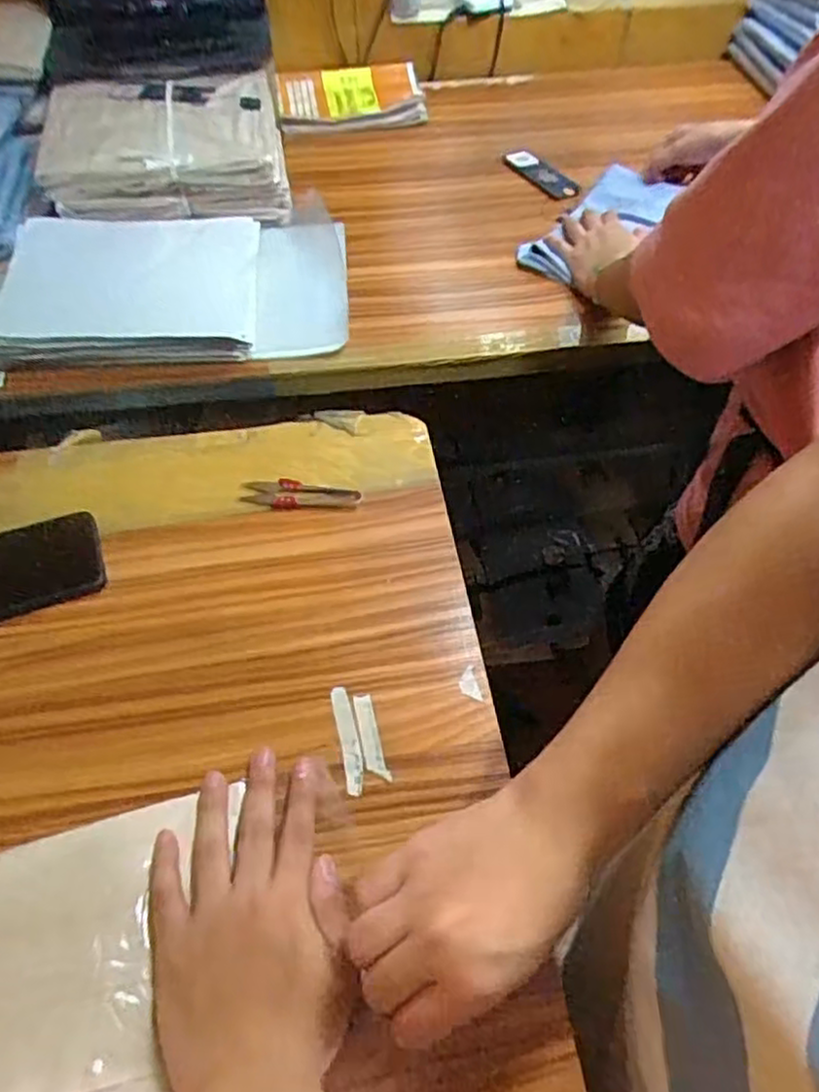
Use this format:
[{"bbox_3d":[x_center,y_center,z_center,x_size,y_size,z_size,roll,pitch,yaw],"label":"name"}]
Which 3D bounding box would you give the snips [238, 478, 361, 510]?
[{"bbox_3d":[-0.093,-0.045,0.617,0.099,0.007,0.026,1,54,-2],"label":"snips"}]

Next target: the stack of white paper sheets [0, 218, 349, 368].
[{"bbox_3d":[-0.236,-0.279,0.733,0.337,0.088,0.217,-4,54,-5],"label":"stack of white paper sheets"}]

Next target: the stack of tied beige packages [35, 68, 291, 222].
[{"bbox_3d":[-0.278,-0.452,0.819,0.260,0.087,0.190,-7,55,-7],"label":"stack of tied beige packages"}]

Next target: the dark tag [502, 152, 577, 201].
[{"bbox_3d":[0.168,-0.477,0.929,0.040,0.006,0.130,-30,59,-20],"label":"dark tag"}]

